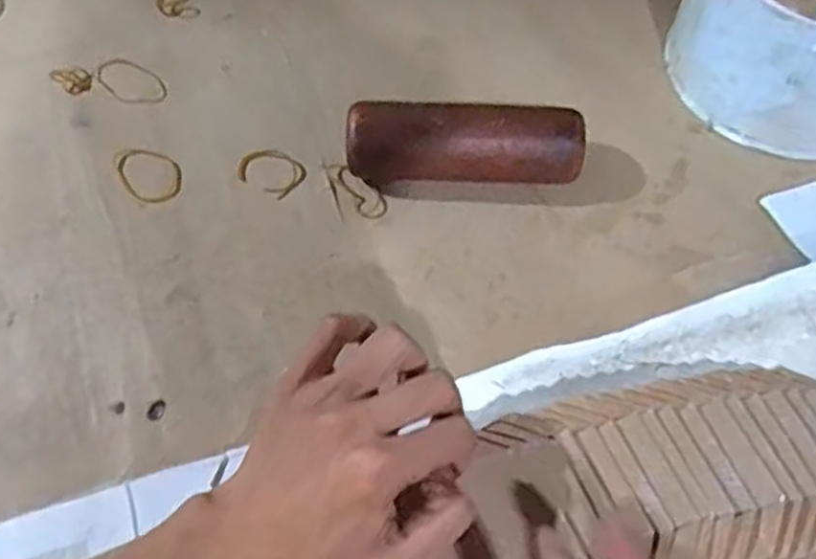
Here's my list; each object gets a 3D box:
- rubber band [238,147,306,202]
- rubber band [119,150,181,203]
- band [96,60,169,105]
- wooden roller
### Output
[{"bbox_3d":[-0.090,-0.072,0.497,0.041,0.004,0.032,31,64,14],"label":"rubber band"},{"bbox_3d":[-0.167,-0.068,0.488,0.036,0.004,0.047,-35,70,-29],"label":"rubber band"},{"bbox_3d":[-0.193,-0.138,0.527,0.054,0.004,0.034,35,60,11],"label":"band"},{"bbox_3d":[0.036,-0.082,0.479,0.143,0.047,0.043,1,61,-2],"label":"wooden roller"}]

